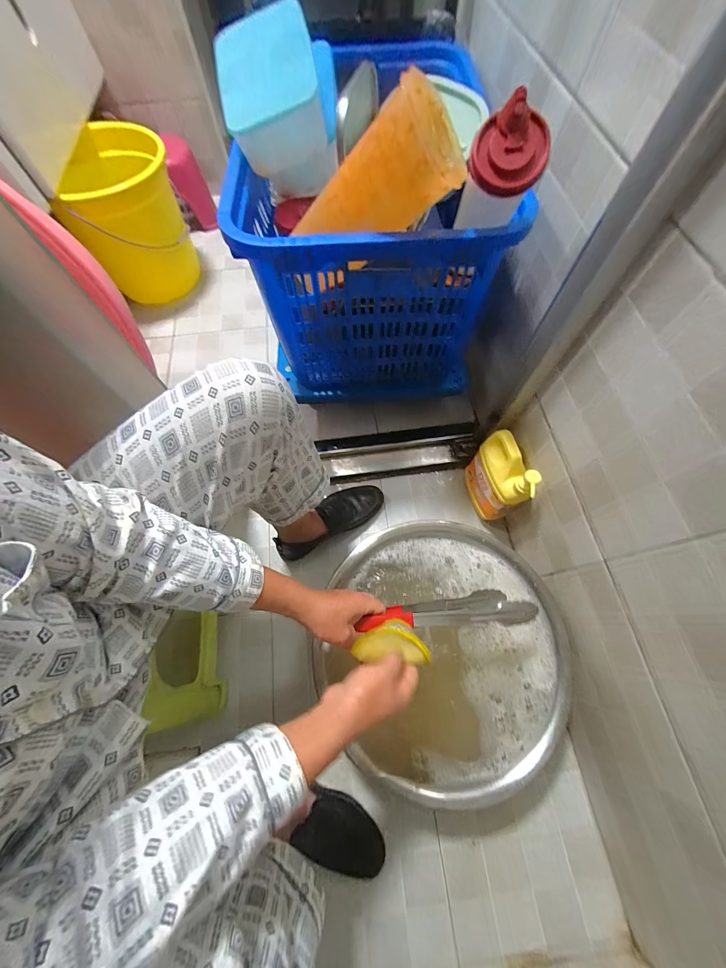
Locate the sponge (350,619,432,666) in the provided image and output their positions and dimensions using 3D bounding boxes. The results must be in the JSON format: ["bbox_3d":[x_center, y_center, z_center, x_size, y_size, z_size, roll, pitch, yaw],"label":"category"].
[{"bbox_3d":[0.039,0.222,0.459,0.101,0.037,0.052,1,67,2],"label":"sponge"}]

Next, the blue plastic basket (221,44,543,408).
[{"bbox_3d":[0.012,-0.541,0.716,0.426,0.397,0.612,-3,67,0],"label":"blue plastic basket"}]

